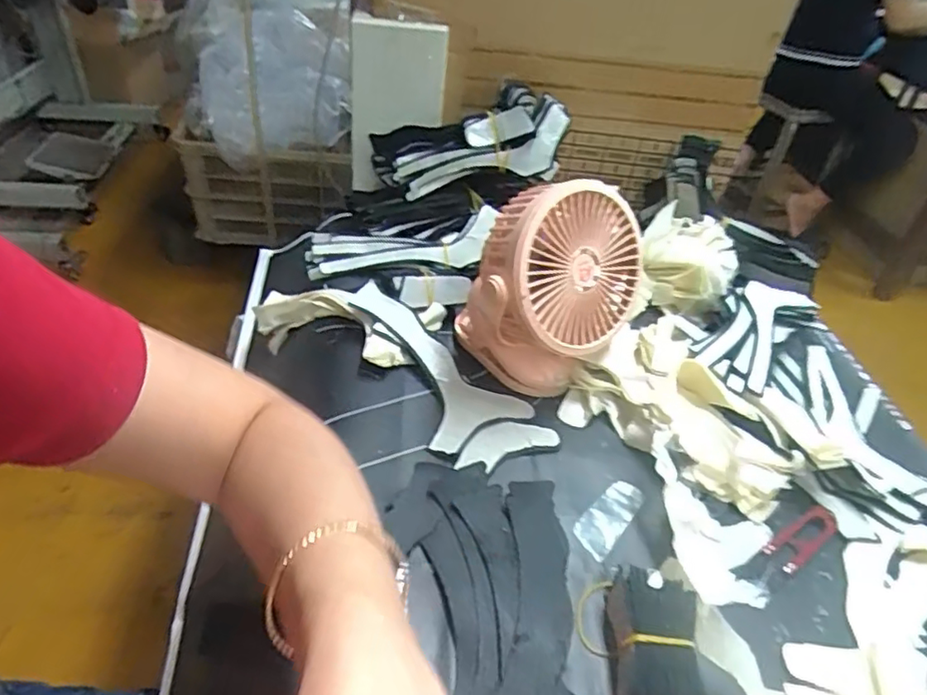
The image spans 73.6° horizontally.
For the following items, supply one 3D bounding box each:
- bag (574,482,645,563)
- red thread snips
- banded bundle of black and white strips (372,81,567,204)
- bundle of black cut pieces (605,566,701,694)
[{"bbox_3d":[0.101,0.117,0.430,0.026,0.005,0.067,30,45,25],"label":"bag"},{"bbox_3d":[0.220,0.135,0.416,0.092,0.008,0.024,-21,47,-29],"label":"red thread snips"},{"bbox_3d":[0.002,-0.215,0.668,0.216,0.076,0.108,-8,38,10],"label":"banded bundle of black and white strips"},{"bbox_3d":[0.106,0.168,0.345,0.043,0.033,0.079,9,39,3],"label":"bundle of black cut pieces"}]

